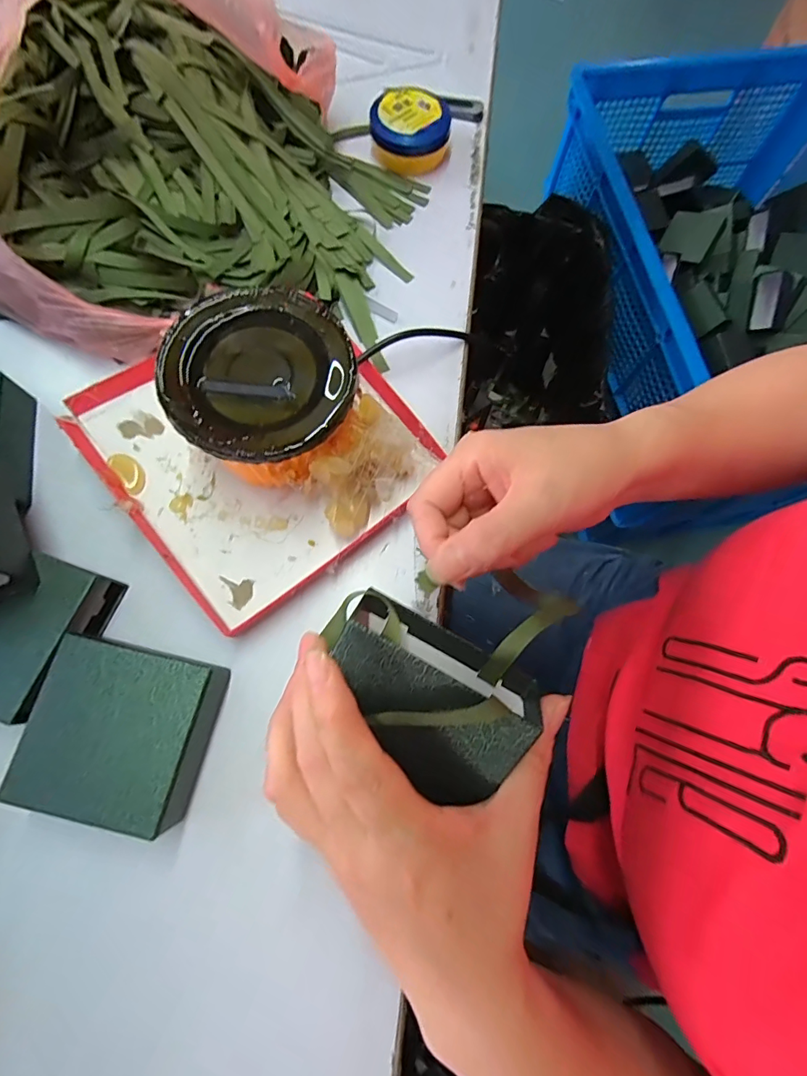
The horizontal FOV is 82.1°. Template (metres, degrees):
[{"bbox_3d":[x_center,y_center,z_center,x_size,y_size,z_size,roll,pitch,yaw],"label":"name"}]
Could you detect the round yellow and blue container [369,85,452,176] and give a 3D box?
[{"bbox_3d":[0.006,-0.368,0.422,0.070,0.036,0.060,4,73,-1],"label":"round yellow and blue container"}]

